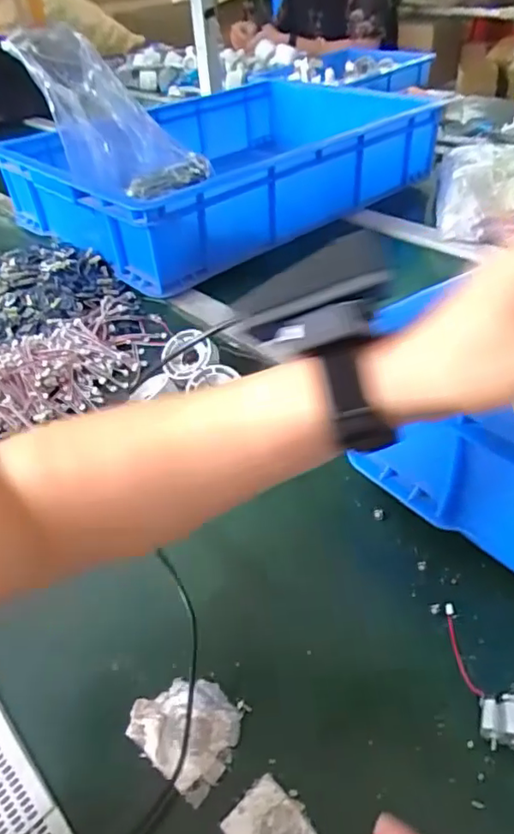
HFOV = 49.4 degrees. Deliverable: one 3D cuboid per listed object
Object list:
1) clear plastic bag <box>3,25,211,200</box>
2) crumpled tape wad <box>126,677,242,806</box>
[{"bbox_3d":[-0.192,-0.439,0.788,0.207,0.195,0.163,-4,41,1],"label":"clear plastic bag"},{"bbox_3d":[-0.042,0.186,0.337,0.064,0.005,0.053,28,50,32],"label":"crumpled tape wad"}]

